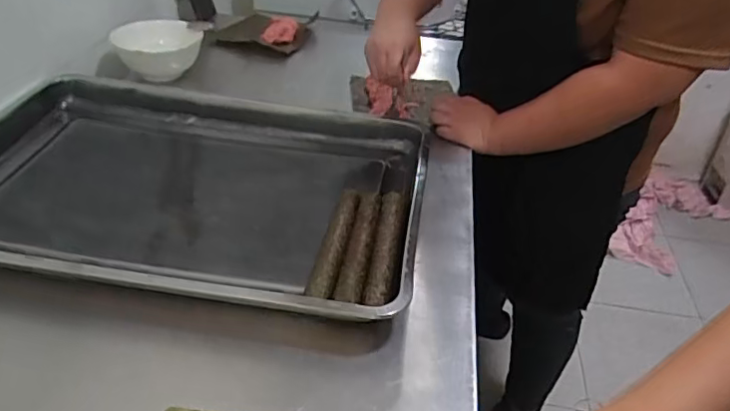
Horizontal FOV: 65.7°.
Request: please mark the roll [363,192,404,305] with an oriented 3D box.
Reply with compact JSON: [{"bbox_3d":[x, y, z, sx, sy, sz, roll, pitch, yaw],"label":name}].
[{"bbox_3d":[0.023,0.051,0.644,0.028,0.037,0.186,8,36,4],"label":"roll"}]

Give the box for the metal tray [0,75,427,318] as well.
[{"bbox_3d":[-0.229,-0.032,0.717,0.596,0.048,0.395,8,36,5],"label":"metal tray"}]

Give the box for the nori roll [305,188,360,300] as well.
[{"bbox_3d":[-0.033,0.045,0.662,0.027,0.034,0.204,9,36,5],"label":"nori roll"}]

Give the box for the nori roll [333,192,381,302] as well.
[{"bbox_3d":[-0.005,0.048,0.648,0.030,0.034,0.188,8,36,4],"label":"nori roll"}]

